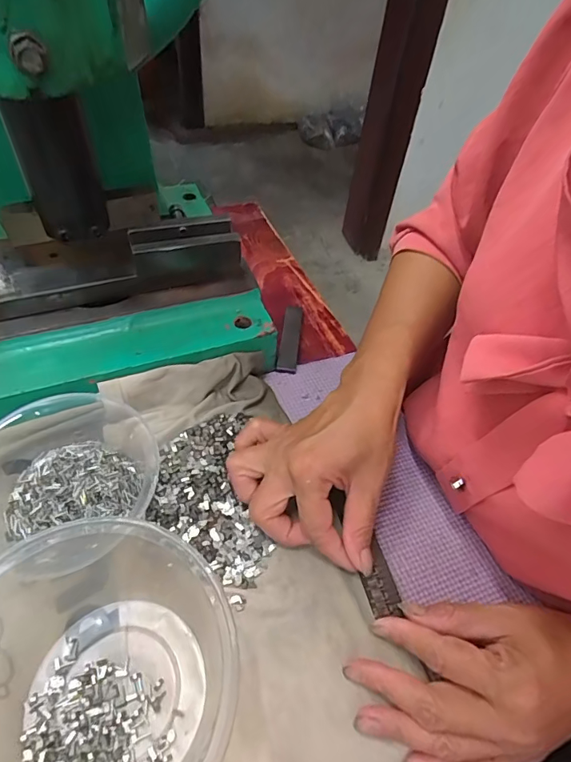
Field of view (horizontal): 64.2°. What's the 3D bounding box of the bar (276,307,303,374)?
[{"bbox_3d":[0.005,-0.044,0.452,0.018,0.006,0.100,8,49,0],"label":"bar"}]

